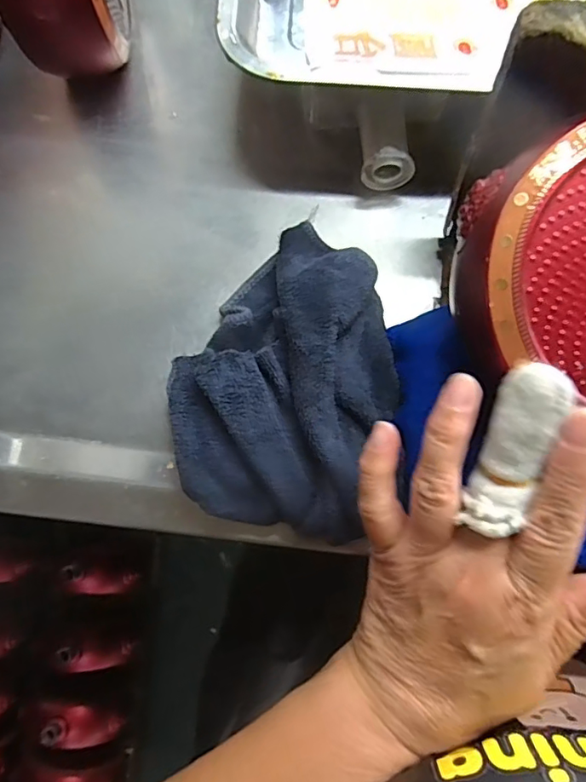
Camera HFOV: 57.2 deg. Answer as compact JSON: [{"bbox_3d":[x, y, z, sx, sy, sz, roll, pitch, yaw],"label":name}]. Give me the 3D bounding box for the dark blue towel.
[{"bbox_3d":[0.001,-0.014,0.291,0.111,0.054,0.168,19,79,5],"label":"dark blue towel"}]

